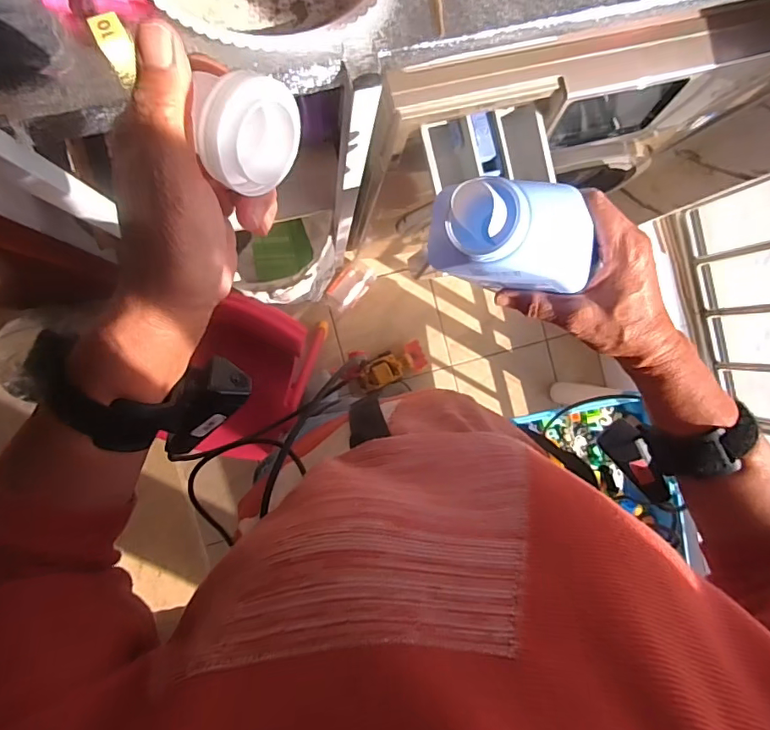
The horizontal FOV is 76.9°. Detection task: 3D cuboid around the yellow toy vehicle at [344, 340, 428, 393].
[{"bbox_3d":[0.015,0.004,1.361,0.218,0.093,0.113,-14,93,-7],"label":"yellow toy vehicle"}]

